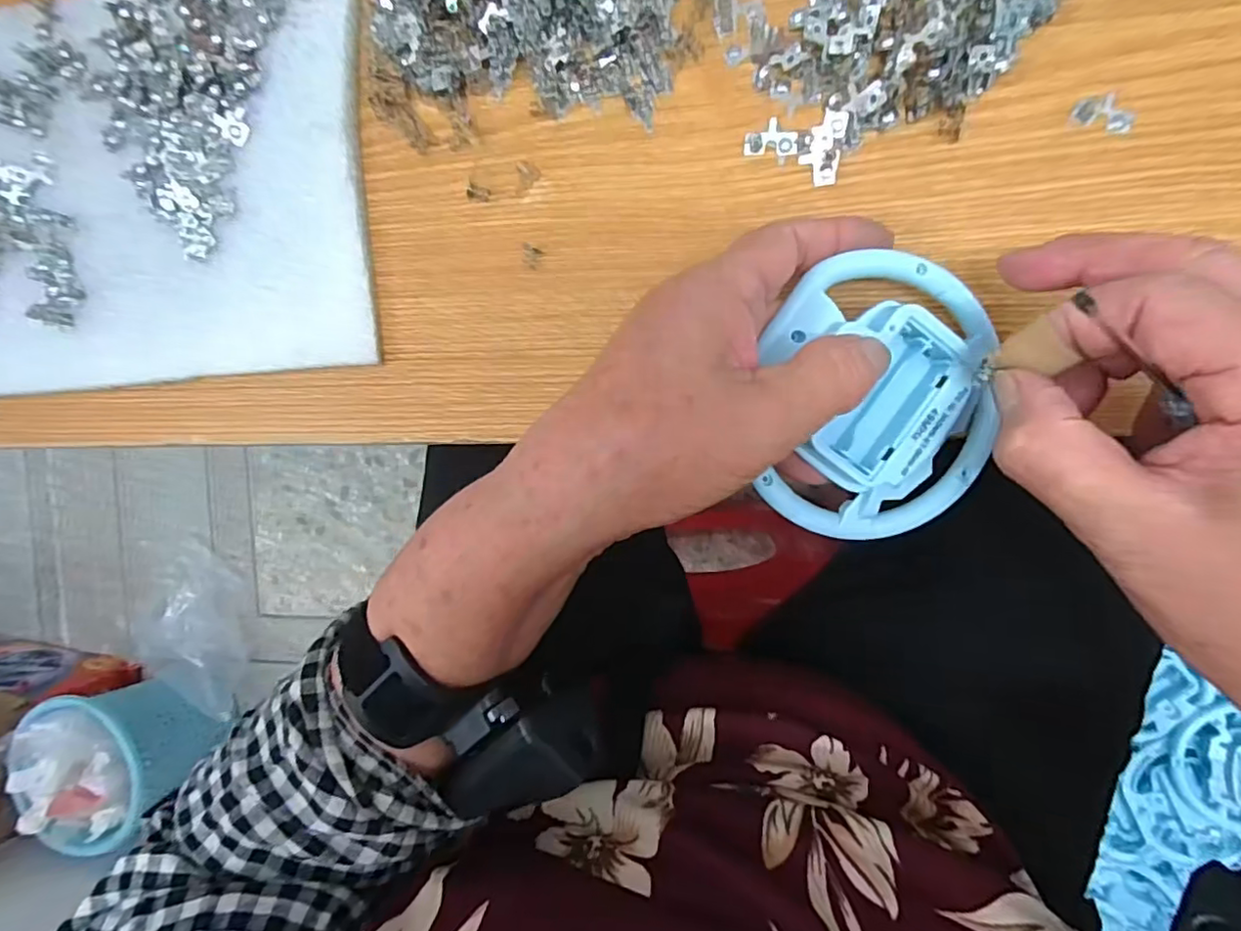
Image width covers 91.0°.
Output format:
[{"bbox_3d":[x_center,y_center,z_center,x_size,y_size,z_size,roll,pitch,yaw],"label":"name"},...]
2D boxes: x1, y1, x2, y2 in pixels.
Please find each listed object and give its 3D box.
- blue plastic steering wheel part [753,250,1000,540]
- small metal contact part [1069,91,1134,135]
[{"bbox_3d":[0.094,-0.023,0.221,0.081,0.032,0.099,1,91,9],"label":"blue plastic steering wheel part"},{"bbox_3d":[0.179,-0.131,0.225,0.021,0.004,0.013,26,97,8],"label":"small metal contact part"}]

